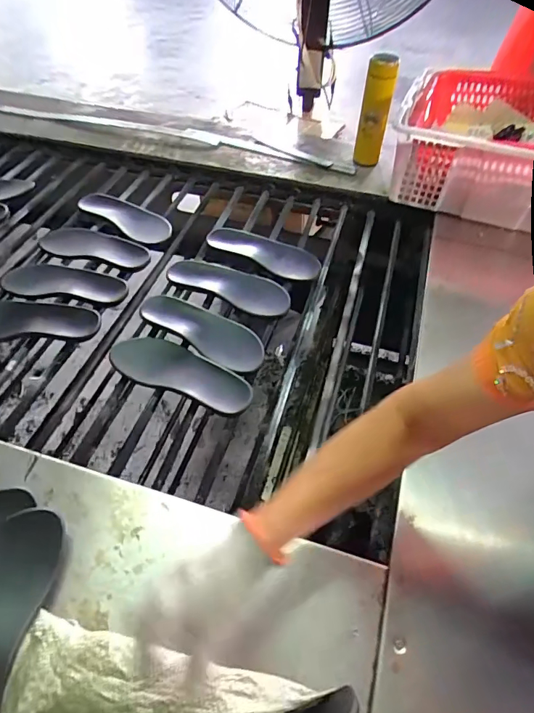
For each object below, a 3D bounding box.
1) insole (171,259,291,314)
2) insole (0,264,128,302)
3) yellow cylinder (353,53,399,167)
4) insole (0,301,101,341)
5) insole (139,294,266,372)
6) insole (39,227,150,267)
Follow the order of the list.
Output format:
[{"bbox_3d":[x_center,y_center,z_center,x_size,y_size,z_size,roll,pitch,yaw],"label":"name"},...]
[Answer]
[{"bbox_3d":[-0.068,-0.142,0.824,0.231,0.036,0.091,16,53,11],"label":"insole"},{"bbox_3d":[-0.391,-0.149,0.840,0.249,0.010,0.088,7,52,5],"label":"insole"},{"bbox_3d":[0.238,-0.533,0.965,0.062,0.219,0.057,16,53,12],"label":"yellow cylinder"},{"bbox_3d":[-0.427,-0.073,0.773,0.257,0.017,0.096,1,51,0],"label":"insole"},{"bbox_3d":[-0.107,-0.052,0.750,0.232,0.027,0.091,28,56,20],"label":"insole"},{"bbox_3d":[-0.370,-0.243,0.916,0.264,0.012,0.094,12,52,9],"label":"insole"}]

